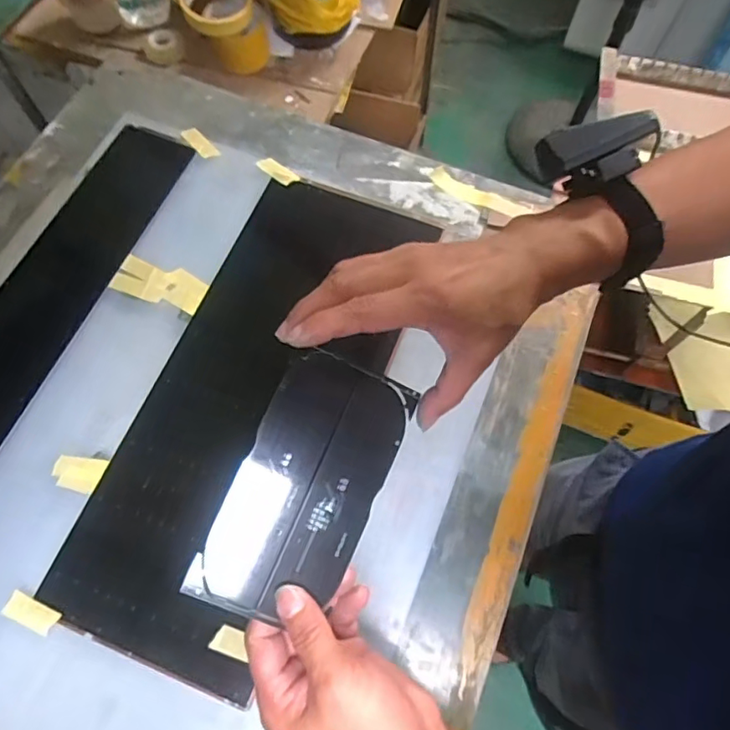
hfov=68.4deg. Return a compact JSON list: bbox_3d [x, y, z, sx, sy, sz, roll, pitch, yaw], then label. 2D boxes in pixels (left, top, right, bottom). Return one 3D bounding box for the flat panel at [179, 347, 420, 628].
[{"bbox_3d":[-0.035,0.074,0.334,0.086,0.008,0.160,25,75,-5],"label":"flat panel"}]

